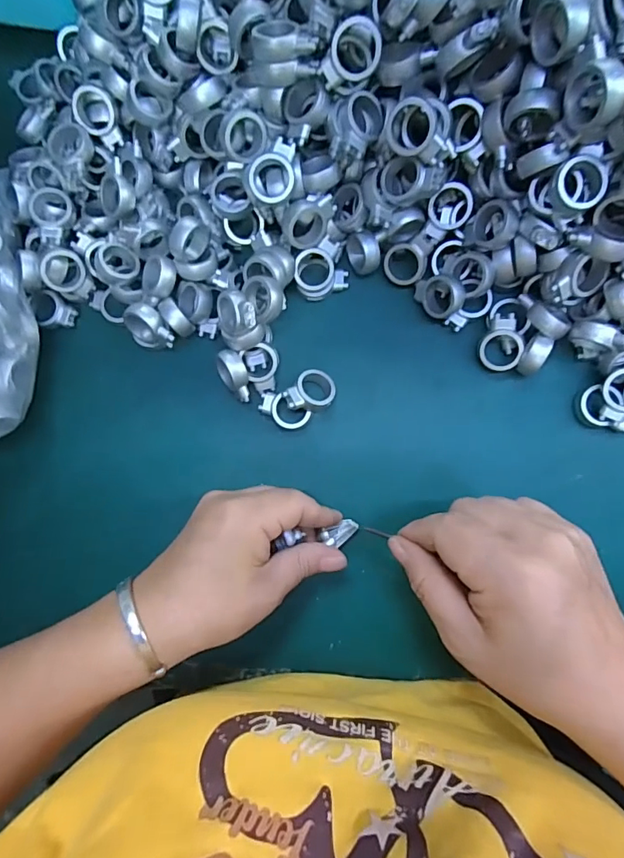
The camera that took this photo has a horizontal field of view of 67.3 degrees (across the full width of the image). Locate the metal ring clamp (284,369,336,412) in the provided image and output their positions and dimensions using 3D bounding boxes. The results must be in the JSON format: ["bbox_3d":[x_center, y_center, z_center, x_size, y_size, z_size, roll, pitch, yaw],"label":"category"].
[{"bbox_3d":[-0.002,-0.023,0.292,0.035,0.010,0.024,-28,84,-24],"label":"metal ring clamp"}]

